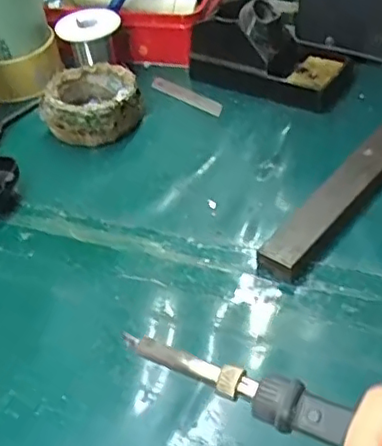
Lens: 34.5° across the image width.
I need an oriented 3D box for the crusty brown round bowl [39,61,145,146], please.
[{"bbox_3d":[-0.094,-0.112,0.581,0.090,0.043,0.083,-4,43,3],"label":"crusty brown round bowl"}]

